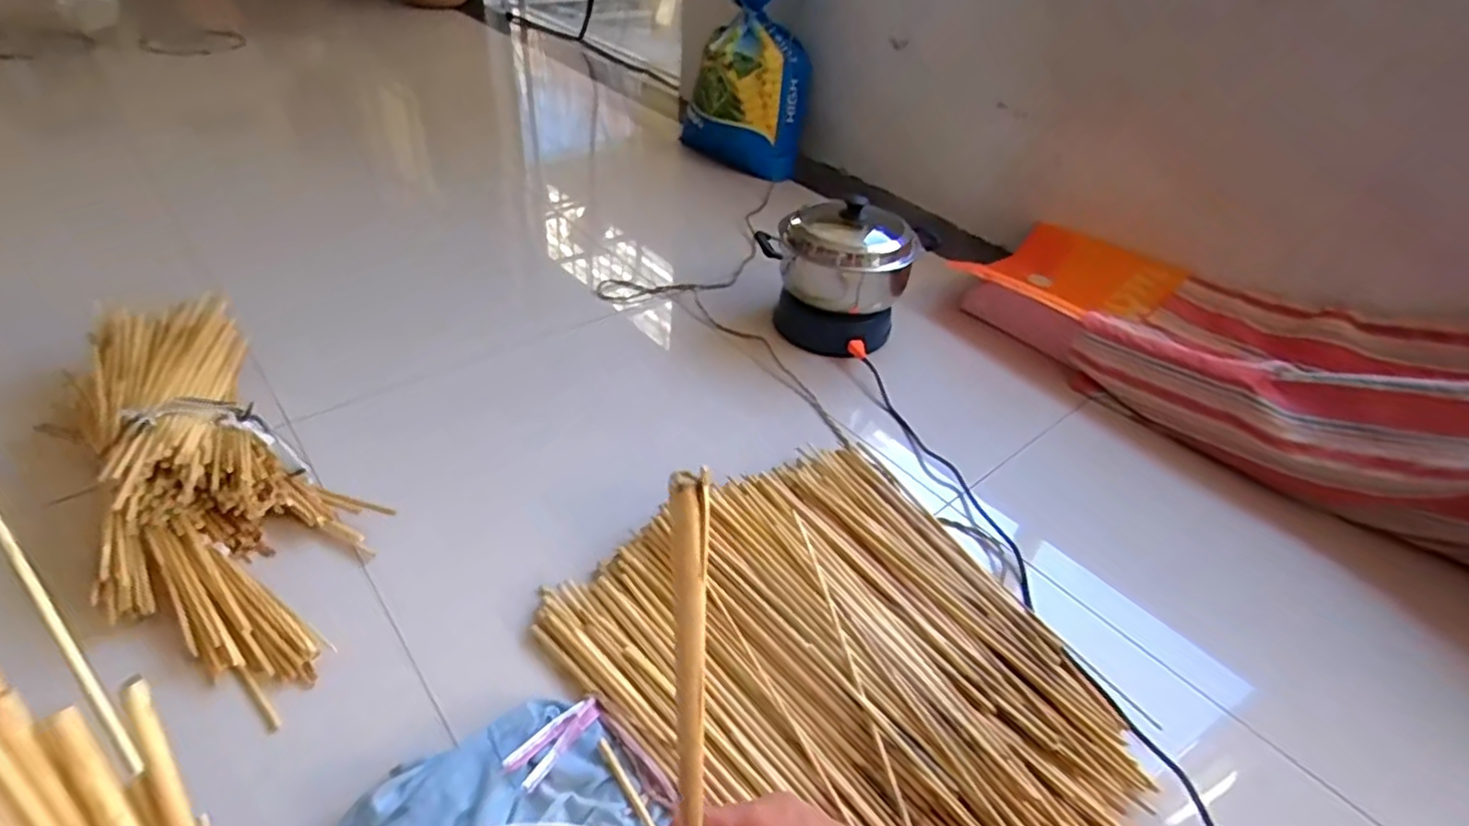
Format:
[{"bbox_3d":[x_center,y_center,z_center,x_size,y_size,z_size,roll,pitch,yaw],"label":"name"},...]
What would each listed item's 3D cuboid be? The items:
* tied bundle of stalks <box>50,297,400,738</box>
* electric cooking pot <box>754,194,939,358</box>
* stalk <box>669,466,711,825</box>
[{"bbox_3d":[-0.757,0.069,0.964,0.755,0.150,0.304,34,48,28],"label":"tied bundle of stalks"},{"bbox_3d":[0.229,-0.308,1.492,0.298,0.294,0.277,23,43,18],"label":"electric cooking pot"},{"bbox_3d":[-0.020,0.172,0.301,0.013,0.340,0.008,-4,28,-12],"label":"stalk"}]

